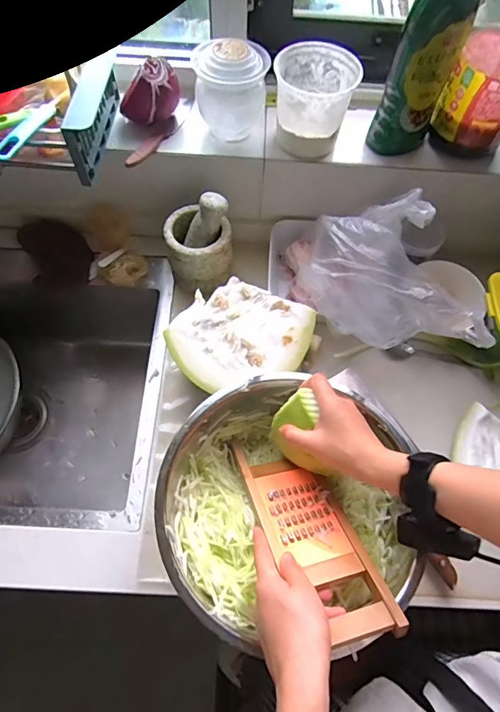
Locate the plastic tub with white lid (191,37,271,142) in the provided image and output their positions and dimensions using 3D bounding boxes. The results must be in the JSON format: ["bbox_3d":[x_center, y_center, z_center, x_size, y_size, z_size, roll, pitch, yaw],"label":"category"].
[{"bbox_3d":[-0.028,-0.390,0.624,0.100,0.108,0.090,-2,66,-3],"label":"plastic tub with white lid"}]

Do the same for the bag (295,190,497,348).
[{"bbox_3d":[0.197,-0.095,0.599,0.178,0.127,0.242,-28,69,-13],"label":"bag"}]

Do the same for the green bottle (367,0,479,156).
[{"bbox_3d":[0.228,-0.382,0.569,0.078,0.268,0.060,21,67,8],"label":"green bottle"}]

